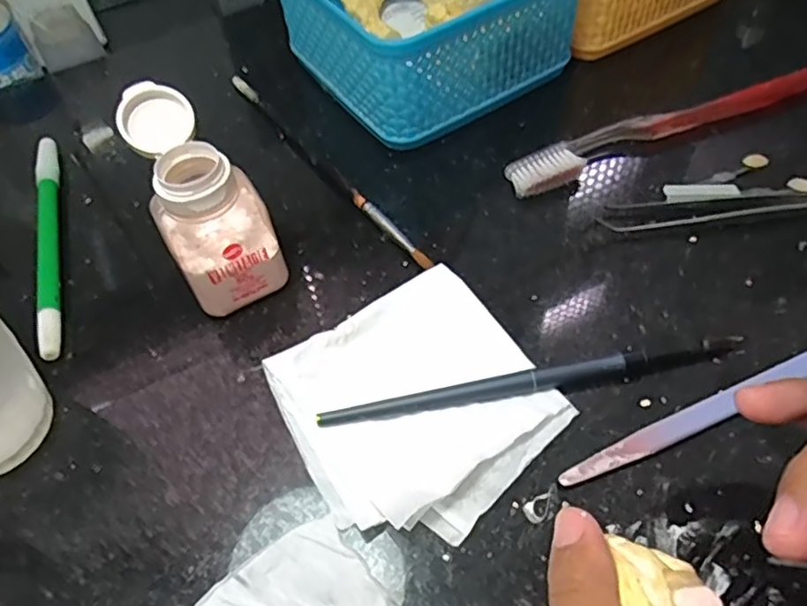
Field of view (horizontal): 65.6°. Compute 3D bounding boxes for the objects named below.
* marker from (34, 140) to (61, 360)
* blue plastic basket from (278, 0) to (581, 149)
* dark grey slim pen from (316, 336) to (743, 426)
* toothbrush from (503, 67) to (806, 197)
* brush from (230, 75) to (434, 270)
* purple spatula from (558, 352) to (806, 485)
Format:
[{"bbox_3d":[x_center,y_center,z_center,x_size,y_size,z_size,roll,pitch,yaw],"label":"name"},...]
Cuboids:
[{"bbox_3d":[-0.172,-0.032,0.306,0.010,0.010,0.143,-18,56,-9],"label":"marker"},{"bbox_3d":[0.012,-0.166,0.352,0.130,0.063,0.129,-30,59,-16],"label":"blue plastic basket"},{"bbox_3d":[0.050,0.030,0.243,0.165,0.007,0.008,-10,55,-3],"label":"dark grey slim pen"},{"bbox_3d":[0.137,-0.092,0.322,0.182,0.013,0.022,-21,57,-10],"label":"toothbrush"},{"bbox_3d":[-0.045,-0.075,0.327,0.009,0.006,0.186,-34,60,-18],"label":"brush"},{"bbox_3d":[0.120,0.039,0.236,0.136,0.005,0.009,-21,57,-10],"label":"purple spatula"}]

